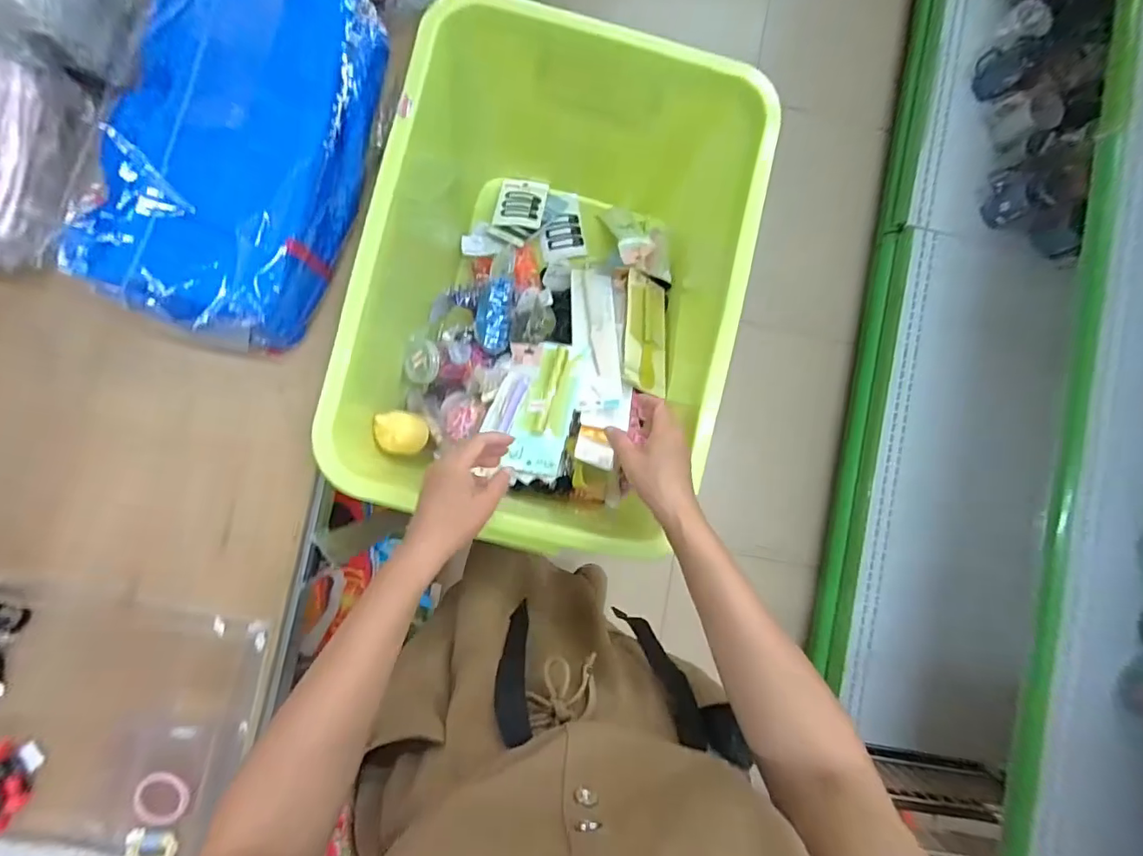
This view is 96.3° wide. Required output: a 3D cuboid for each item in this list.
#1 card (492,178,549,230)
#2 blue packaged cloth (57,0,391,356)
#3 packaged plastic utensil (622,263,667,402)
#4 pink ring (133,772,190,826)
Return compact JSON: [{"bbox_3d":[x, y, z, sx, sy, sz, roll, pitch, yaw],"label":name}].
[{"bbox_3d":[-0.079,-0.346,0.795,0.073,0.014,0.103,9,63,-3],"label":"card"},{"bbox_3d":[-0.312,-0.269,0.491,0.202,0.068,0.371,14,87,-4],"label":"blue packaged cloth"},{"bbox_3d":[0.107,-0.138,0.724,0.072,0.014,0.213,23,55,-24],"label":"packaged plastic utensil"},{"bbox_3d":[-0.400,0.364,0.502,0.051,0.010,0.044,3,88,-5],"label":"pink ring"}]

